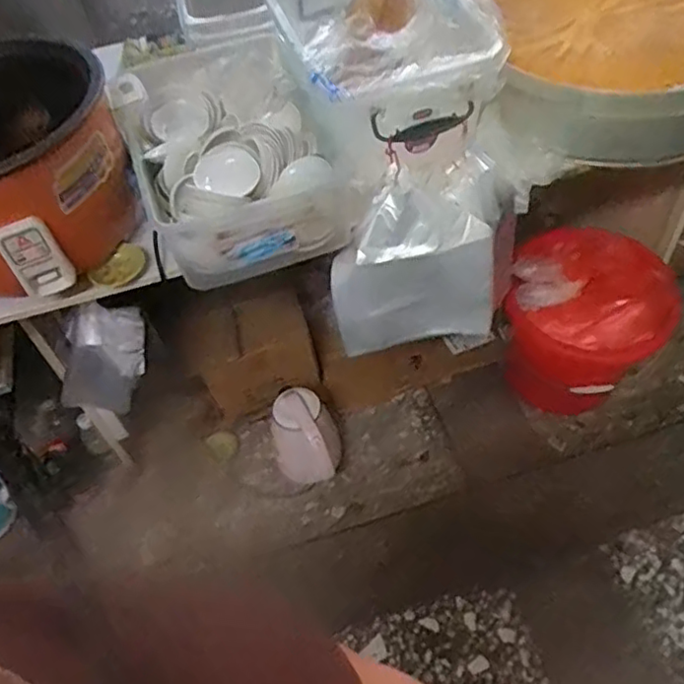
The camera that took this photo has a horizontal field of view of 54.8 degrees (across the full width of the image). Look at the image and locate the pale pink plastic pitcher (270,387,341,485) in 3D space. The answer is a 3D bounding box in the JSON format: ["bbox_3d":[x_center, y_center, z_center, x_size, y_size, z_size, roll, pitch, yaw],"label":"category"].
[{"bbox_3d":[-0.090,0.212,1.548,0.154,0.245,0.145,-3,52,4],"label":"pale pink plastic pitcher"}]

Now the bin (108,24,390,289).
[{"bbox_3d":[-0.165,-0.302,1.002,0.304,0.175,0.429,-26,54,-14],"label":"bin"}]

